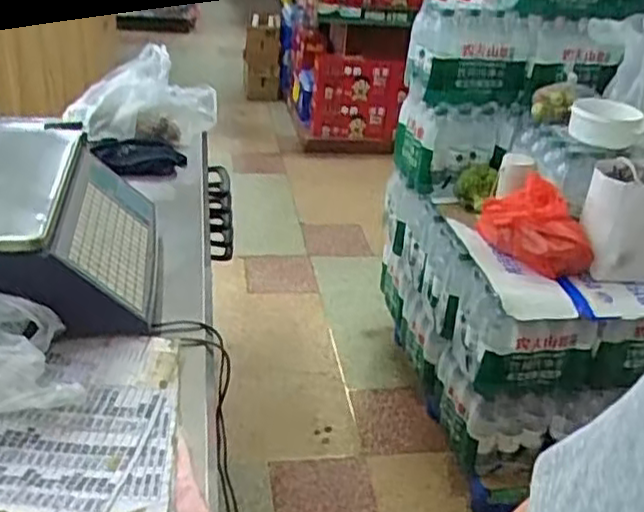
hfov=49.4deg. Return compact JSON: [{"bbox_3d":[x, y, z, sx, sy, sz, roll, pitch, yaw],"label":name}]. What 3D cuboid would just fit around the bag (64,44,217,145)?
[{"bbox_3d":[-0.359,-0.326,1.401,0.287,0.148,0.163,-3,31,-14],"label":"bag"}]

